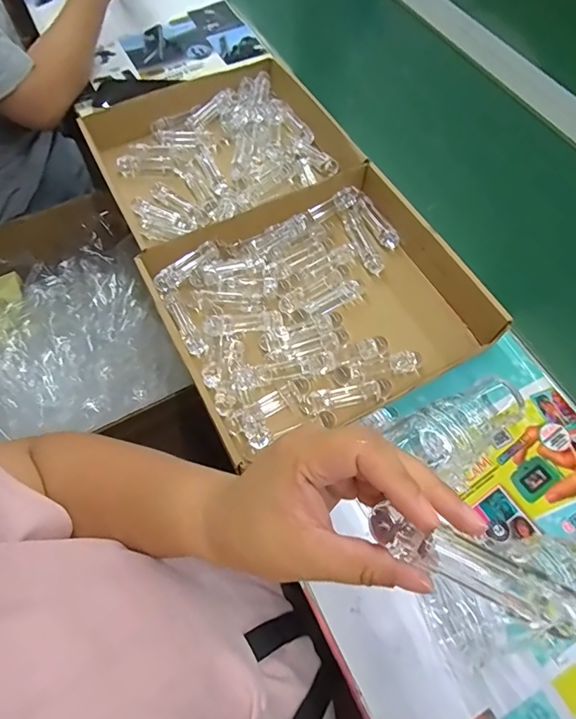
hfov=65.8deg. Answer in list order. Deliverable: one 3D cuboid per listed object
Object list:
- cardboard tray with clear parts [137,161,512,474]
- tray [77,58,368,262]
[{"bbox_3d":[0.040,-0.071,0.499,0.338,0.044,0.270,-24,66,-12],"label":"cardboard tray with clear parts"},{"bbox_3d":[-0.089,-0.275,0.608,0.305,0.063,0.286,-26,66,-12],"label":"tray"}]

